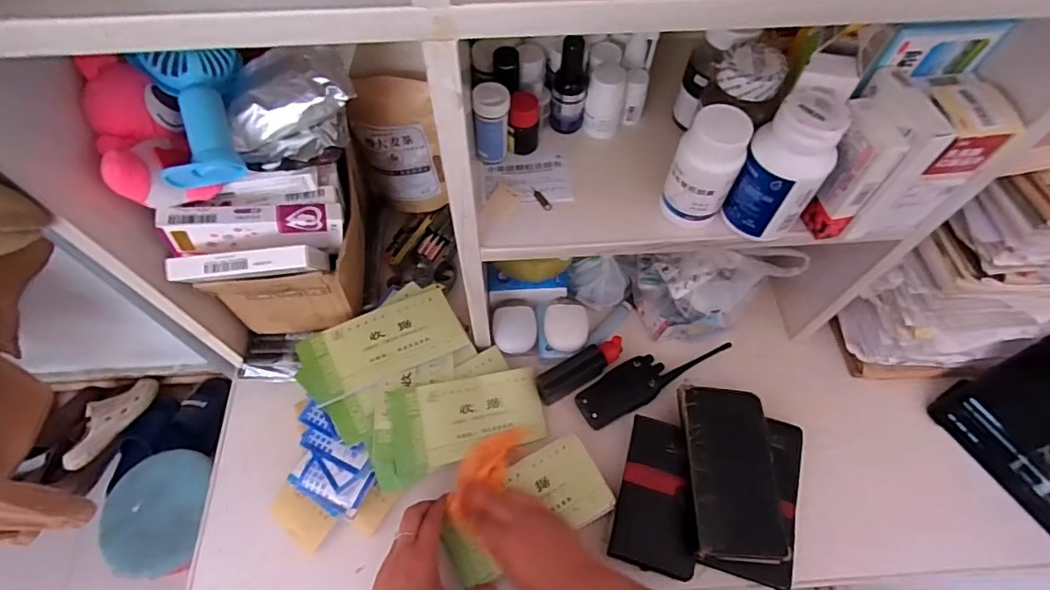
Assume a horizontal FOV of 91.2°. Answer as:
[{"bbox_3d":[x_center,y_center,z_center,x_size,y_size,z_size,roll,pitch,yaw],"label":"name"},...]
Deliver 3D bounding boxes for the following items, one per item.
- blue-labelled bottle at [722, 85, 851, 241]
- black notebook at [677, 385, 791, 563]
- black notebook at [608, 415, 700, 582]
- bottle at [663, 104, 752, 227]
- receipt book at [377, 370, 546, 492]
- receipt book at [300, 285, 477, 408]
[{"bbox_3d":[0.212,-0.104,0.416,0.058,0.112,0.063,0,61,0],"label":"blue-labelled bottle"},{"bbox_3d":[0.228,0.190,0.560,0.100,0.024,0.176,1,61,0],"label":"black notebook"},{"bbox_3d":[0.147,0.214,0.558,0.084,0.013,0.152,13,62,7],"label":"black notebook"},{"bbox_3d":[0.150,-0.102,0.429,0.053,0.100,0.048,27,65,14],"label":"bottle"},{"bbox_3d":[-0.071,0.144,0.583,0.195,0.013,0.097,-9,80,-25],"label":"receipt book"},{"bbox_3d":[-0.165,0.056,0.595,0.182,0.015,0.086,-23,63,-22],"label":"receipt book"}]

